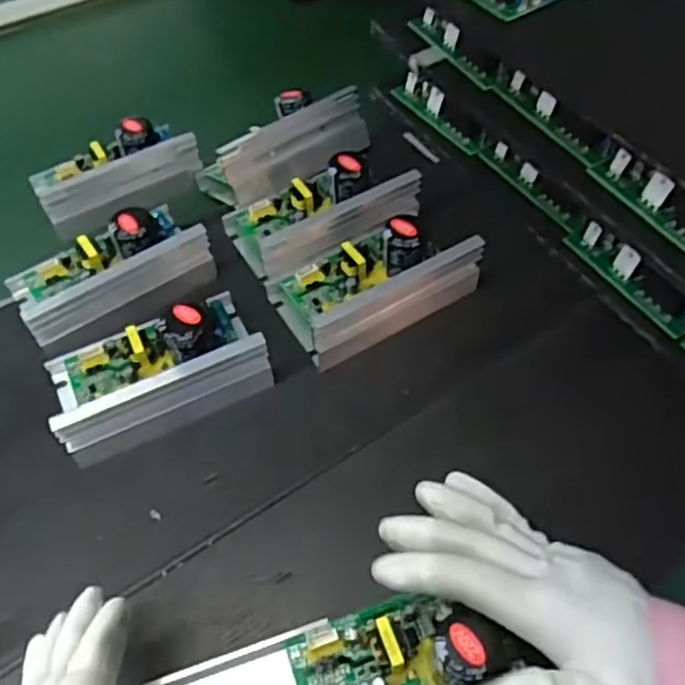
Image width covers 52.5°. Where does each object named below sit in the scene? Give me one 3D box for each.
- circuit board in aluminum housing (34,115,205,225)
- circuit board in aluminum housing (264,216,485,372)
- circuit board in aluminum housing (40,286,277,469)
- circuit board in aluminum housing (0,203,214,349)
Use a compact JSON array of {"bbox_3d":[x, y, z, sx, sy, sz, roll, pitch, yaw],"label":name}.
[{"bbox_3d":[-0.191,-0.154,0.572,0.128,0.043,0.068,-28,56,-17],"label":"circuit board in aluminum housing"},{"bbox_3d":[0.022,-0.049,0.474,0.129,0.054,0.077,-25,55,-15],"label":"circuit board in aluminum housing"},{"bbox_3d":[-0.119,0.012,0.439,0.132,0.056,0.085,-21,55,-12],"label":"circuit board in aluminum housing"},{"bbox_3d":[-0.165,-0.055,0.486,0.131,0.057,0.083,-29,57,-18],"label":"circuit board in aluminum housing"}]

